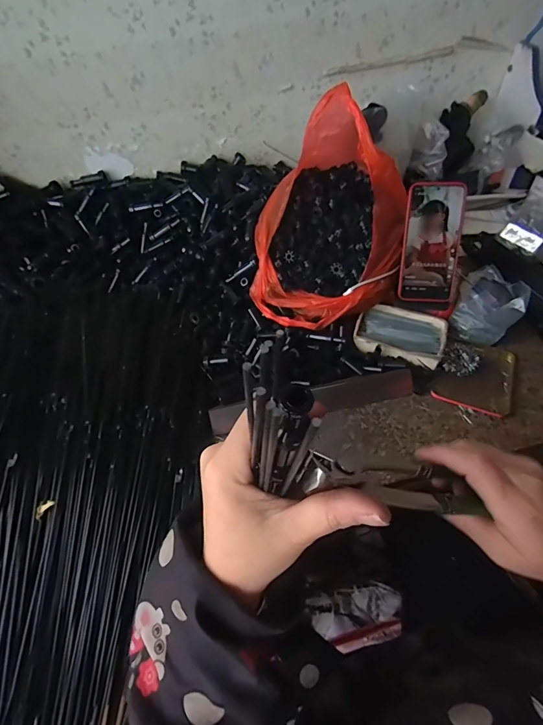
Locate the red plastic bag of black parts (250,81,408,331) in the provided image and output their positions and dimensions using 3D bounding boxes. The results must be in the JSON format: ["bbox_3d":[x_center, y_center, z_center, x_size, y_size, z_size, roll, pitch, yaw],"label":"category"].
[{"bbox_3d":[0.086,-0.219,0.573,0.219,0.219,0.270,3,54,3],"label":"red plastic bag of black parts"}]

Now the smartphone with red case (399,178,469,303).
[{"bbox_3d":[0.231,-0.170,0.552,0.077,0.163,0.016,2,14,12],"label":"smartphone with red case"}]

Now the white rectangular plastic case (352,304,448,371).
[{"bbox_3d":[0.194,-0.046,0.579,0.126,0.025,0.088,16,57,9],"label":"white rectangular plastic case"}]

